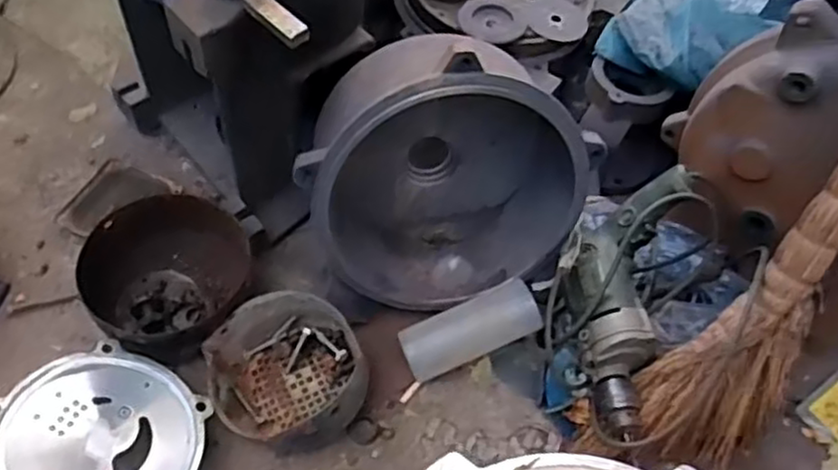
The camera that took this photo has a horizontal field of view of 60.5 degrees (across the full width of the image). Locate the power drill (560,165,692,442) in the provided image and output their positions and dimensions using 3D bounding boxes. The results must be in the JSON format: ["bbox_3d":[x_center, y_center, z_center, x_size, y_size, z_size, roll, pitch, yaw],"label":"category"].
[{"bbox_3d":[0.226,0.074,0.809,0.146,0.102,0.301,11,71,3],"label":"power drill"}]

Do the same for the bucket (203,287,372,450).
[{"bbox_3d":[-0.150,0.157,0.826,0.172,0.085,0.175,2,55,-3],"label":"bucket"}]

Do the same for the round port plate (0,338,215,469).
[{"bbox_3d":[-0.320,0.208,0.720,0.201,0.012,0.201,16,43,-15],"label":"round port plate"}]

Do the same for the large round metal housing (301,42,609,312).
[{"bbox_3d":[0.034,-0.072,0.860,0.303,0.334,0.179,-42,36,18],"label":"large round metal housing"}]

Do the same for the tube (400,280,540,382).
[{"bbox_3d":[0.061,0.112,0.840,0.160,0.055,0.058,-25,59,-3],"label":"tube"}]

